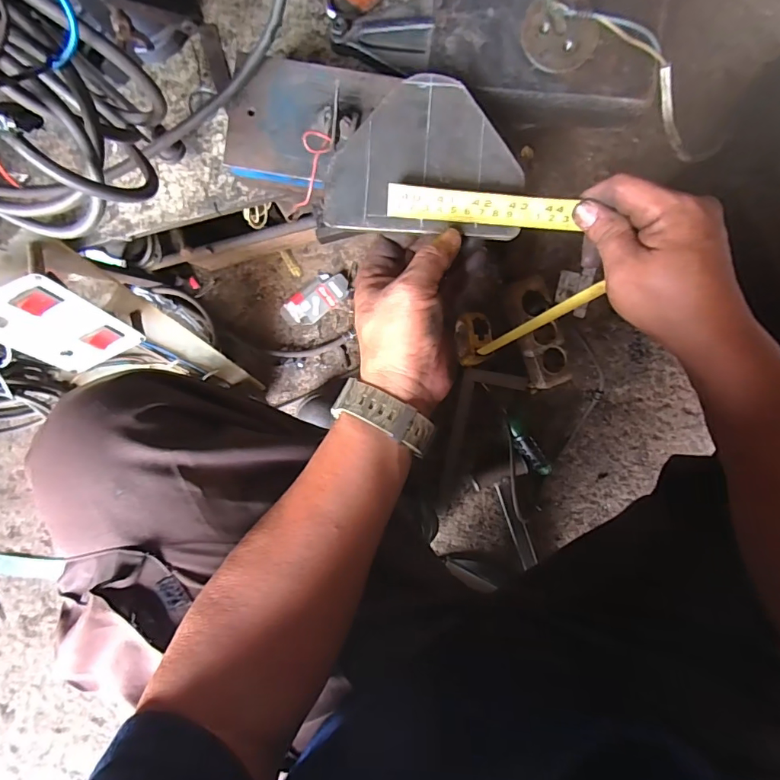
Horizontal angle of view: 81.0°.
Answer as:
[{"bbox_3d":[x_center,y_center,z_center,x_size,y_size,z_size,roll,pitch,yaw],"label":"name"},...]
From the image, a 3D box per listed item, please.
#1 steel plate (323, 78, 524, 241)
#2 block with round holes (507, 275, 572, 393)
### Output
[{"bbox_3d":[0.026,-0.166,0.328,0.137,0.007,0.103,5,96,1],"label":"steel plate"},{"bbox_3d":[0.223,-0.085,0.691,0.065,0.043,0.167,-17,95,1],"label":"block with round holes"}]

